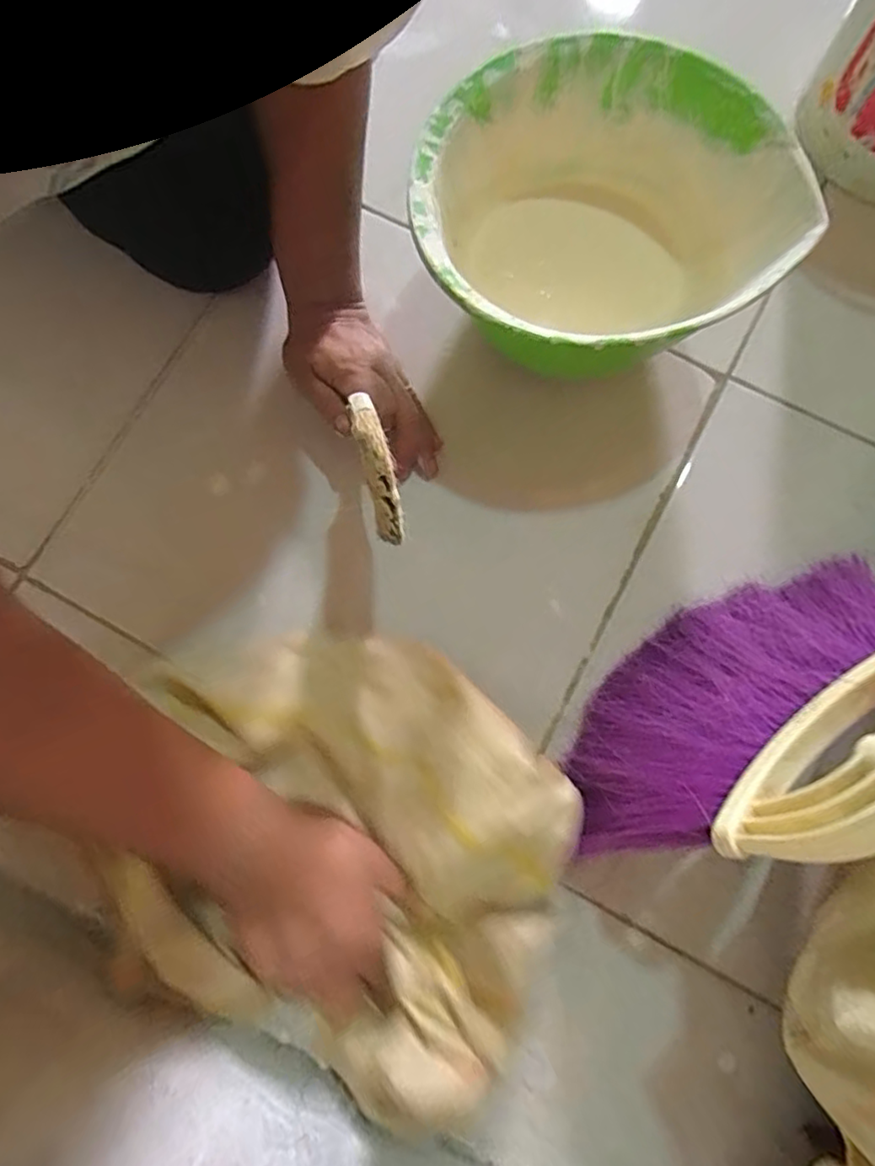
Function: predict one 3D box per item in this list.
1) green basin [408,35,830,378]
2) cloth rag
[{"bbox_3d":[0.101,-0.236,0.455,0.224,0.145,0.226,0,79,1],"label":"green basin"},{"bbox_3d":[-0.062,0.170,0.400,0.277,0.075,0.260,24,80,5],"label":"cloth rag"}]

